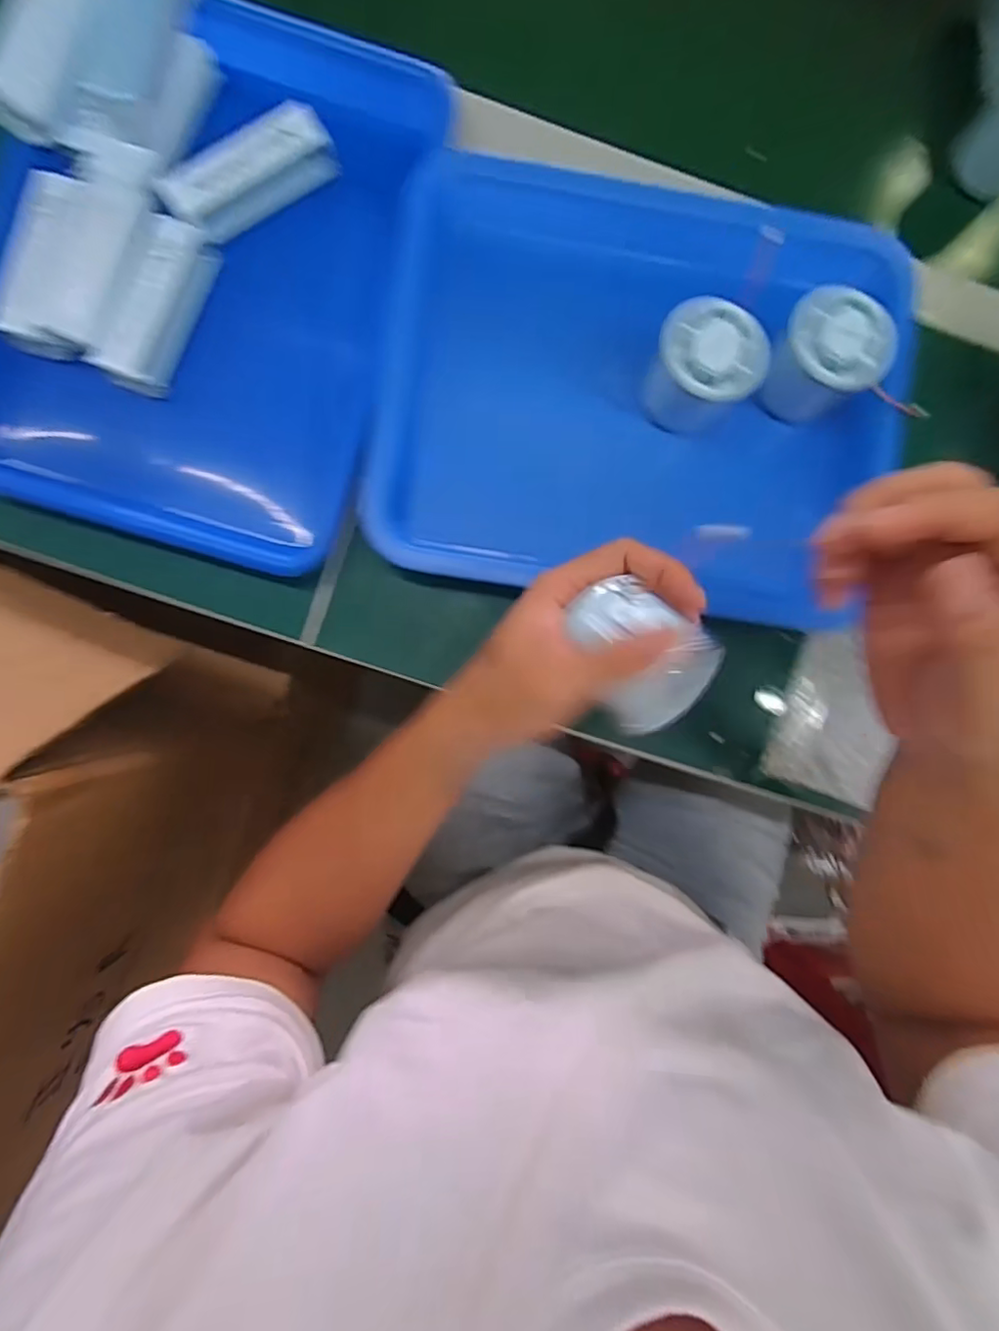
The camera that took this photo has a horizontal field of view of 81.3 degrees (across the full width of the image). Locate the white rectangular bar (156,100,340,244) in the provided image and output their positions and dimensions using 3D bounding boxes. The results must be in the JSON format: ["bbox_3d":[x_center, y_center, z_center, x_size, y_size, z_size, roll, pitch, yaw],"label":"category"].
[{"bbox_3d":[-0.157,-0.311,0.368,0.107,0.021,0.043,-36,91,-4],"label":"white rectangular bar"}]

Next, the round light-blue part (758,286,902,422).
[{"bbox_3d":[0.202,-0.194,0.369,0.056,0.055,0.058,0,88,-4],"label":"round light-blue part"}]

